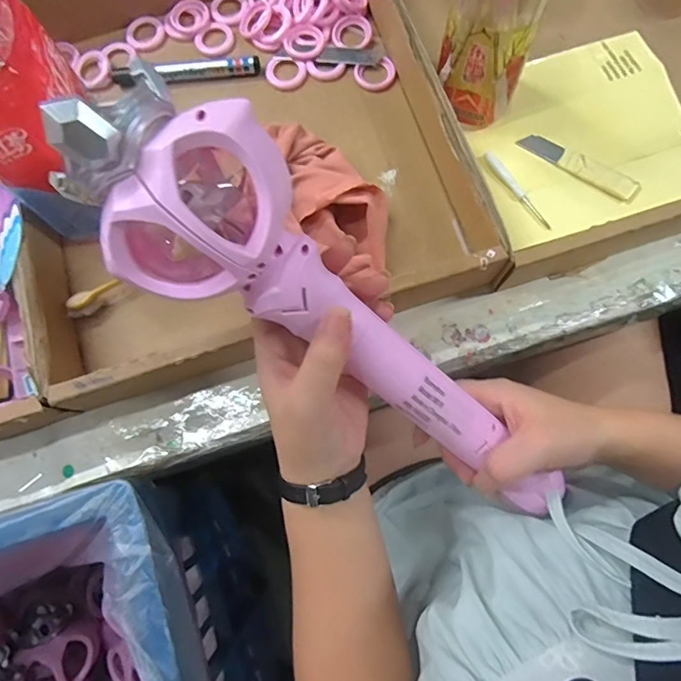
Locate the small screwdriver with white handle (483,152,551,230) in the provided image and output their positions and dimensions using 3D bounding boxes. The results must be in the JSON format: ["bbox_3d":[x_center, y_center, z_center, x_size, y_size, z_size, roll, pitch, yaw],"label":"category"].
[{"bbox_3d":[0.152,-0.128,0.416,0.010,0.008,0.084,-34,78,-6],"label":"small screwdriver with white handle"}]

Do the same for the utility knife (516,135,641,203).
[{"bbox_3d":[0.203,-0.150,0.416,0.103,0.005,0.021,34,80,9],"label":"utility knife"}]

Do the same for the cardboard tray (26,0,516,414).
[{"bbox_3d":[-0.092,-0.173,0.412,0.340,0.067,0.369,-18,78,-2],"label":"cardboard tray"}]

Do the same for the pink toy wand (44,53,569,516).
[{"bbox_3d":[0.016,0.009,0.282,0.362,0.051,0.089,40,80,-26],"label":"pink toy wand"}]

